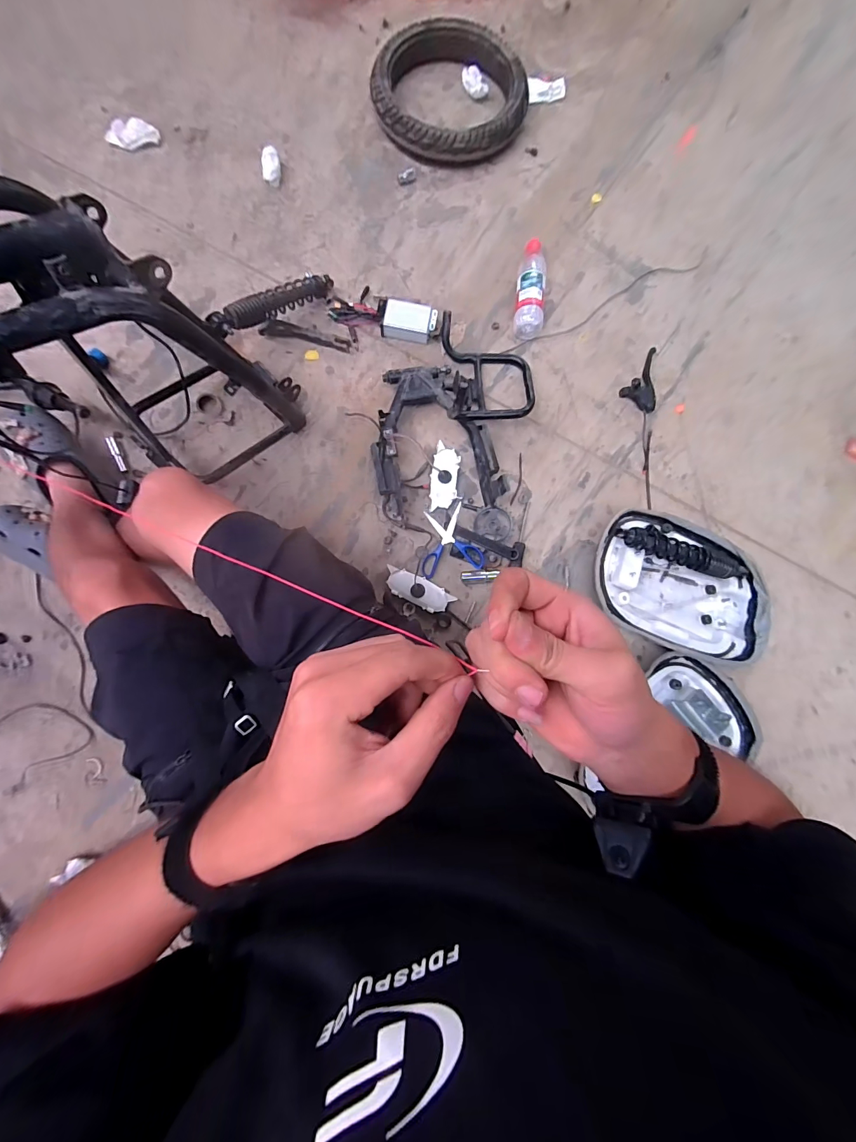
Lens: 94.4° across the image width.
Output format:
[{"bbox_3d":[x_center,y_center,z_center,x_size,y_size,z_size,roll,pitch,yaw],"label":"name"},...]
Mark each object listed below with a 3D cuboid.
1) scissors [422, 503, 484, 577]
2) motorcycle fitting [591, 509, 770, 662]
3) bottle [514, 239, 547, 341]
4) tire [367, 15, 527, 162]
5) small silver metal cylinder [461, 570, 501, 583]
[{"bbox_3d":[0.041,-0.064,0.813,0.124,0.019,0.142,-10,84,-2],"label":"scissors"},{"bbox_3d":[0.503,0.021,0.785,0.352,0.068,0.267,17,84,1],"label":"motorcycle fitting"},{"bbox_3d":[0.230,-0.634,0.879,0.066,0.054,0.222,6,84,0],"label":"bottle"},{"bbox_3d":[0.046,-1.103,0.923,0.316,0.069,0.333,0,84,-1],"label":"tire"},{"bbox_3d":[0.106,0.012,0.813,0.074,0.024,0.026,-4,84,-1],"label":"small silver metal cylinder"}]

